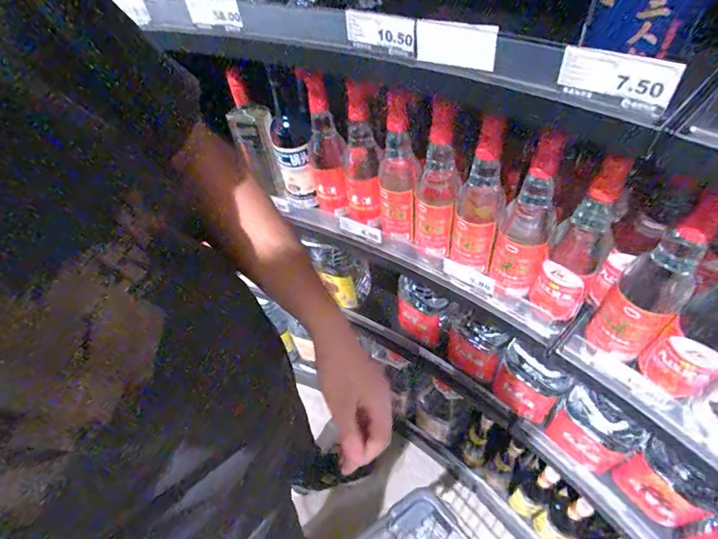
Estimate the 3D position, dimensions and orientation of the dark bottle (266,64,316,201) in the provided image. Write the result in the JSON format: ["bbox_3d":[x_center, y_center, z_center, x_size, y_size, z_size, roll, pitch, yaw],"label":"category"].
[{"bbox_3d":[-0.120,-0.232,0.706,0.068,0.228,0.066,-20,49,-11],"label":"dark bottle"}]

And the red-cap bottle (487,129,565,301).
[{"bbox_3d":[0.230,-0.070,0.543,0.074,0.245,0.073,19,53,22],"label":"red-cap bottle"}]

